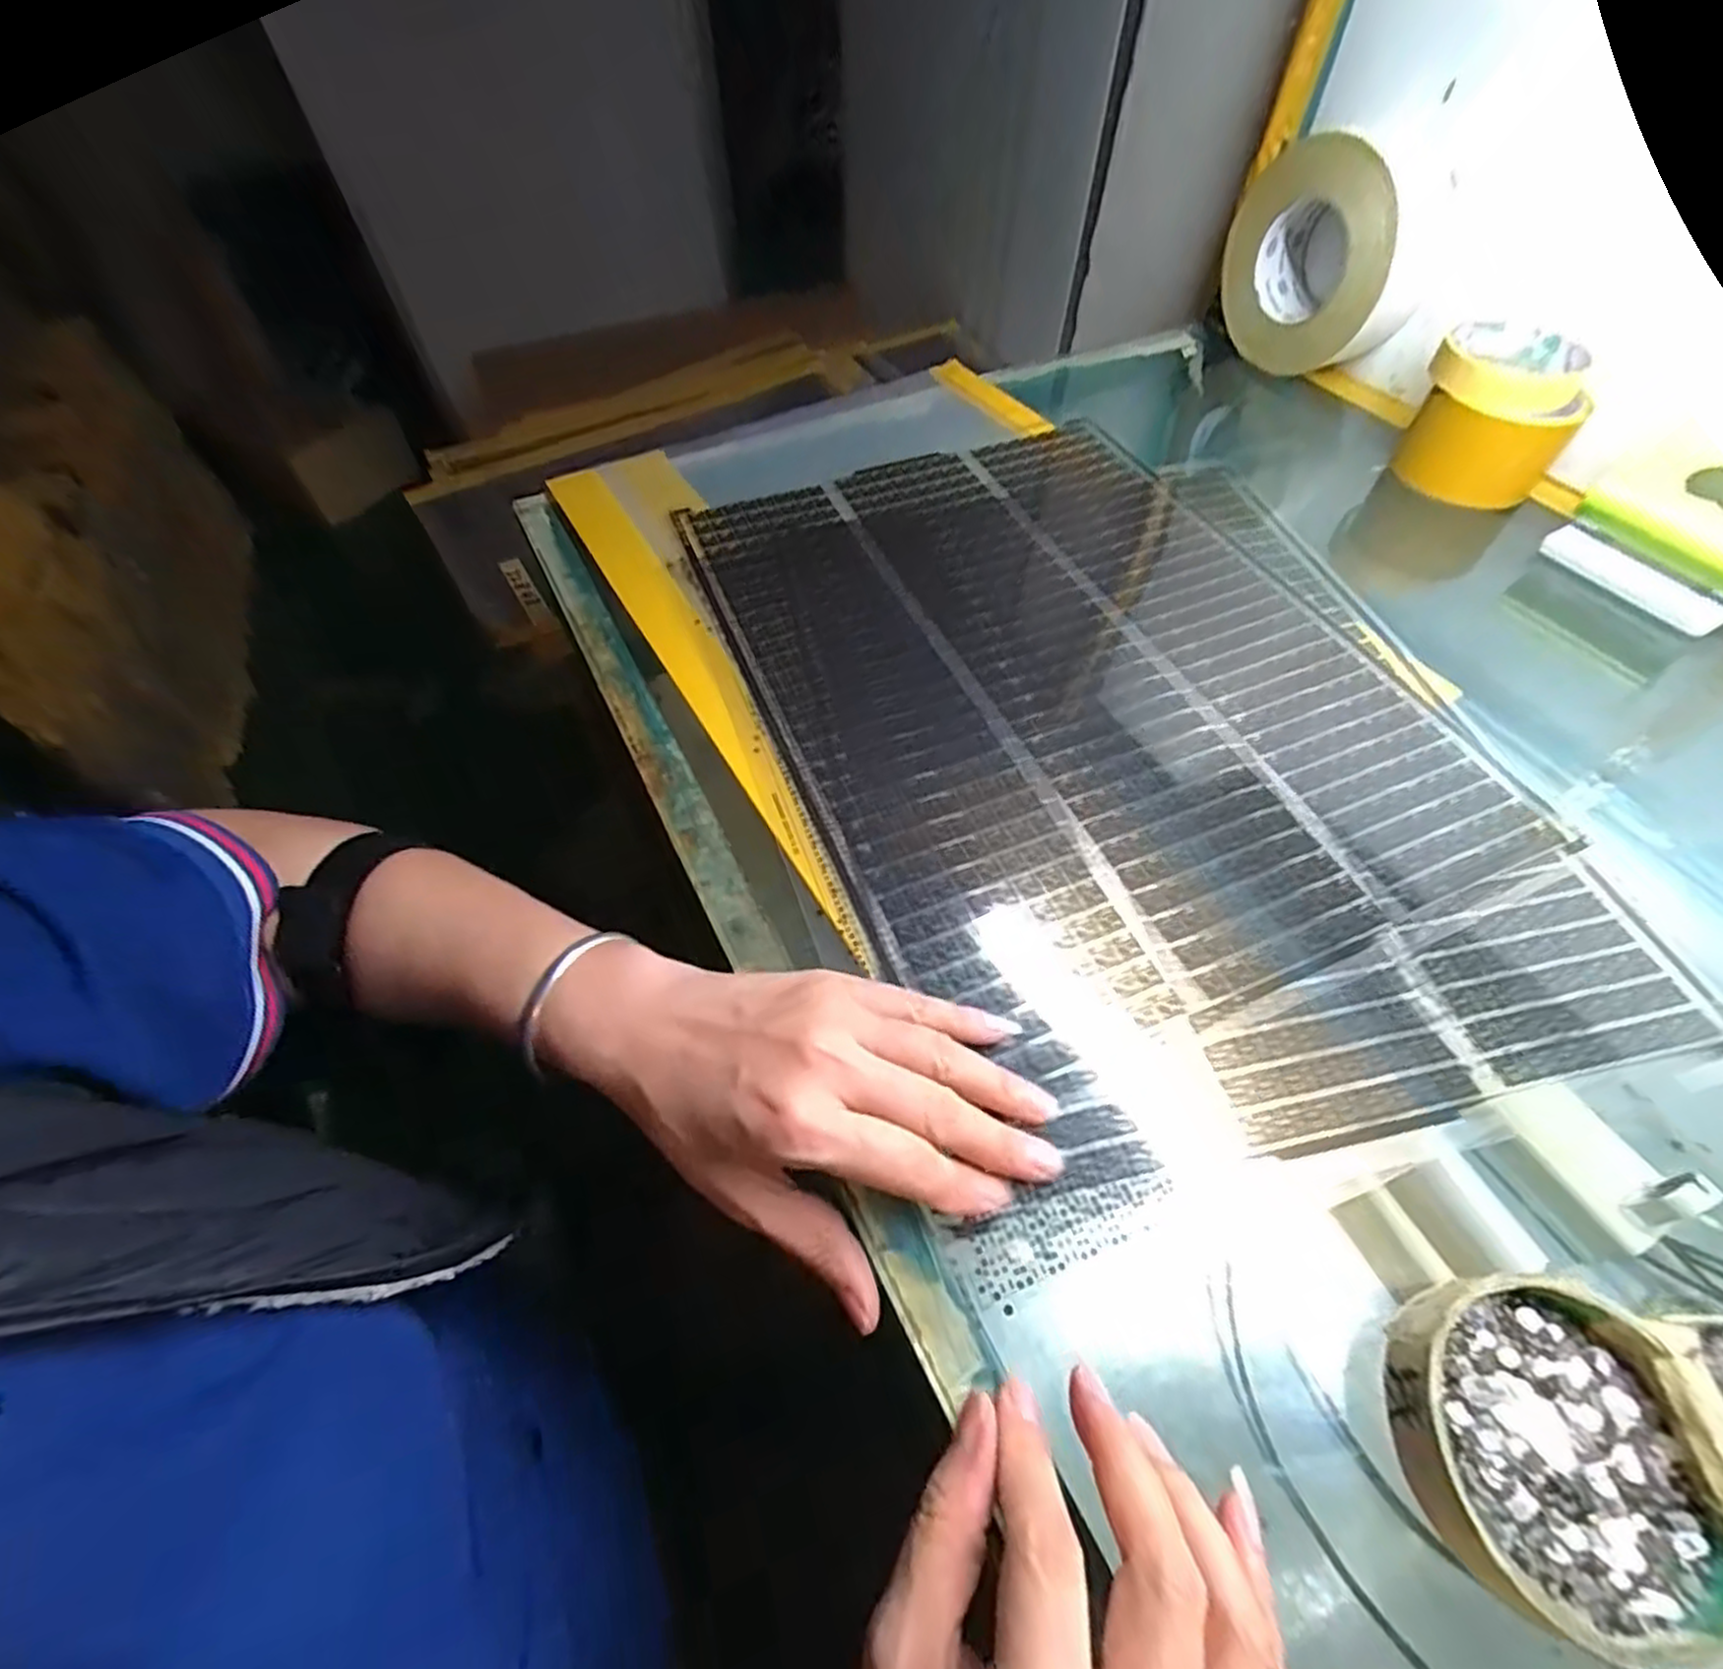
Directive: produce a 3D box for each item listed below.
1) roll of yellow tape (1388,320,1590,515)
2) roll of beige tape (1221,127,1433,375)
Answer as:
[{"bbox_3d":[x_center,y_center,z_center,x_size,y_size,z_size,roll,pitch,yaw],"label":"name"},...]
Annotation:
[{"bbox_3d":[0.417,-0.276,0.490,0.091,0.075,0.087,0,55,1],"label":"roll of yellow tape"},{"bbox_3d":[0.343,-0.432,0.556,0.055,0.129,0.142,-26,59,-16],"label":"roll of beige tape"}]

